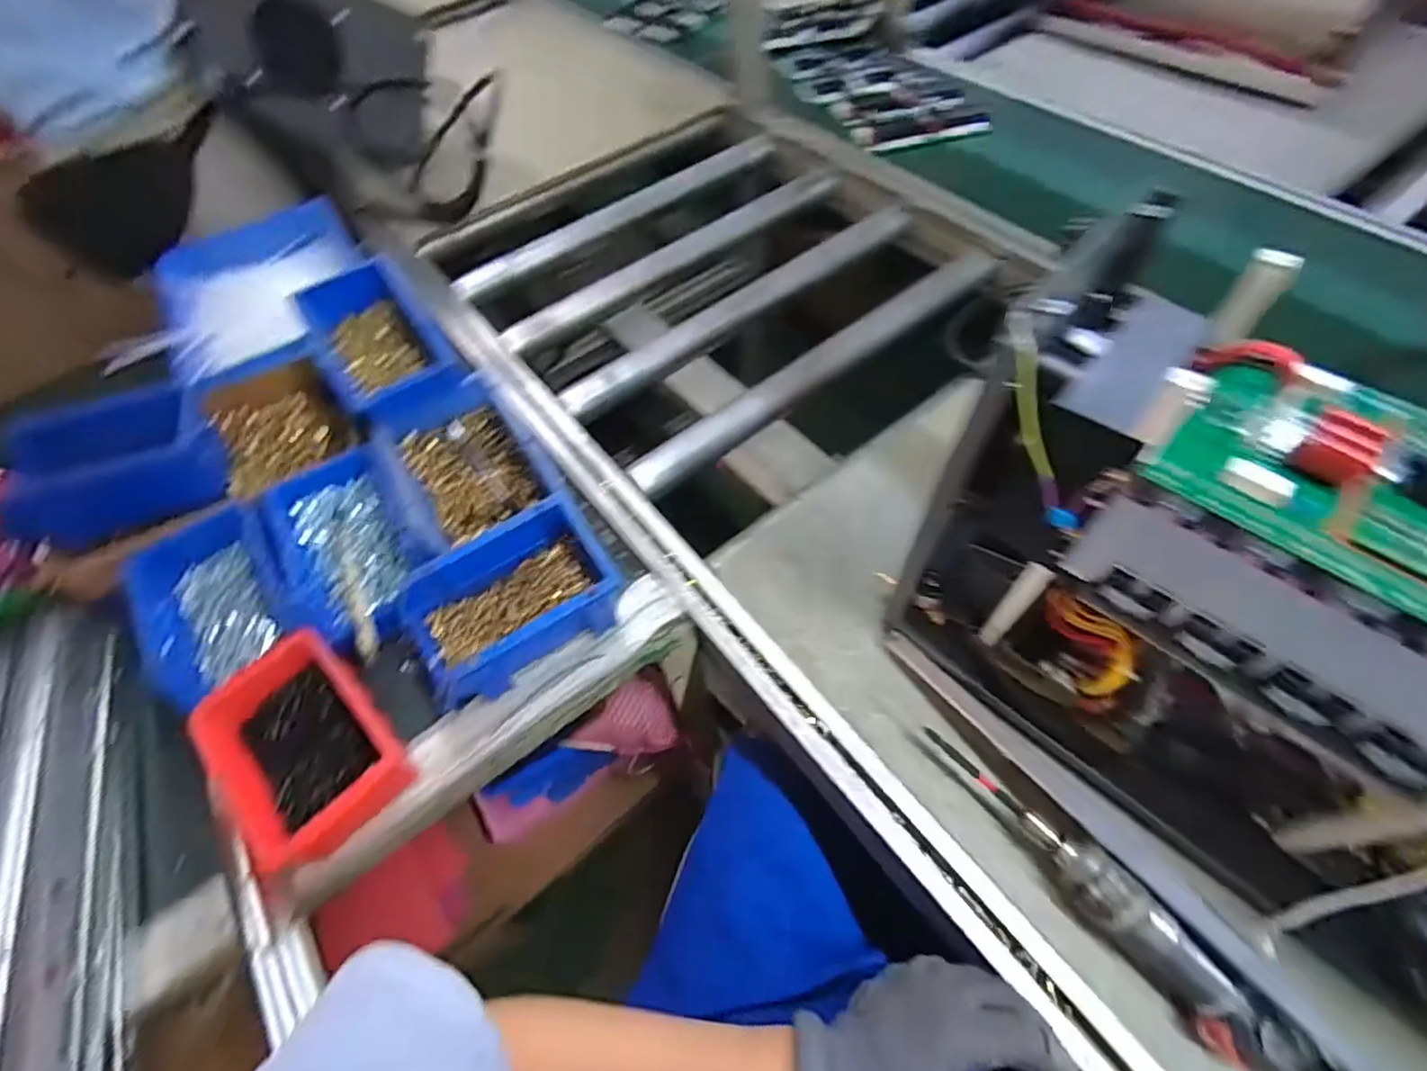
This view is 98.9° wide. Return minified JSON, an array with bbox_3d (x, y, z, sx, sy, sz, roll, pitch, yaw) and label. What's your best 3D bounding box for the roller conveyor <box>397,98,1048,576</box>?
[{"bbox_3d":[0.025,-0.356,0.865,0.684,0.098,0.714,-36,61,-18],"label":"roller conveyor"}]

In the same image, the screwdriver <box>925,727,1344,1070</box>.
[{"bbox_3d":[0.270,0.248,0.392,0.046,0.046,0.324,-37,62,-19],"label":"screwdriver"}]

